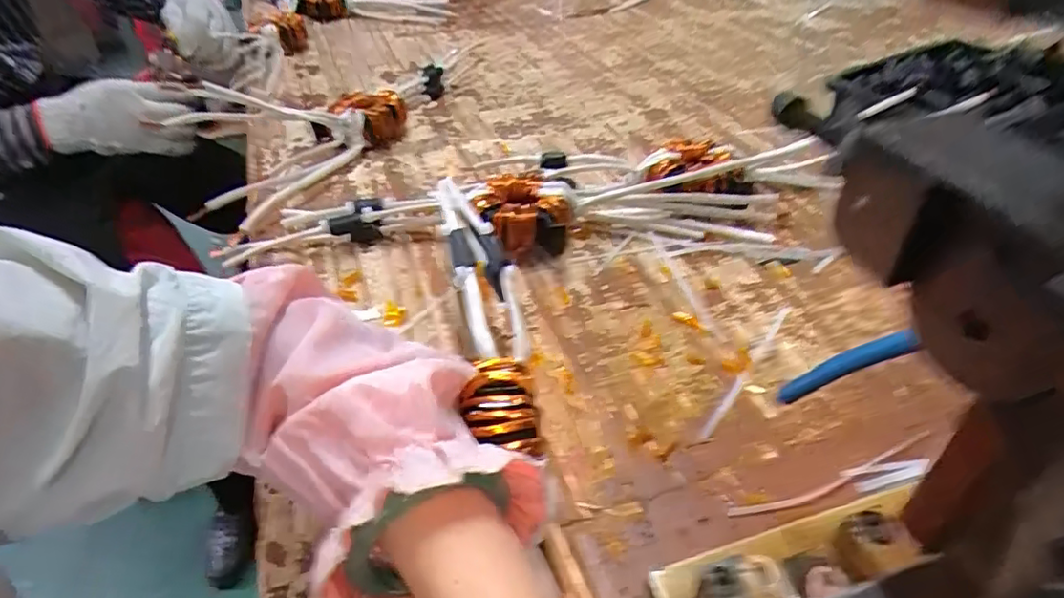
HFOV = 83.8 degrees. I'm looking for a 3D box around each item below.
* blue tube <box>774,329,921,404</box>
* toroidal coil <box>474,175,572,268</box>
[{"bbox_3d":[0.140,0.031,0.269,0.064,0.012,0.007,-37,24,35],"label":"blue tube"},{"bbox_3d":[-0.006,-0.077,0.547,0.081,0.046,0.081,-1,41,1],"label":"toroidal coil"}]

